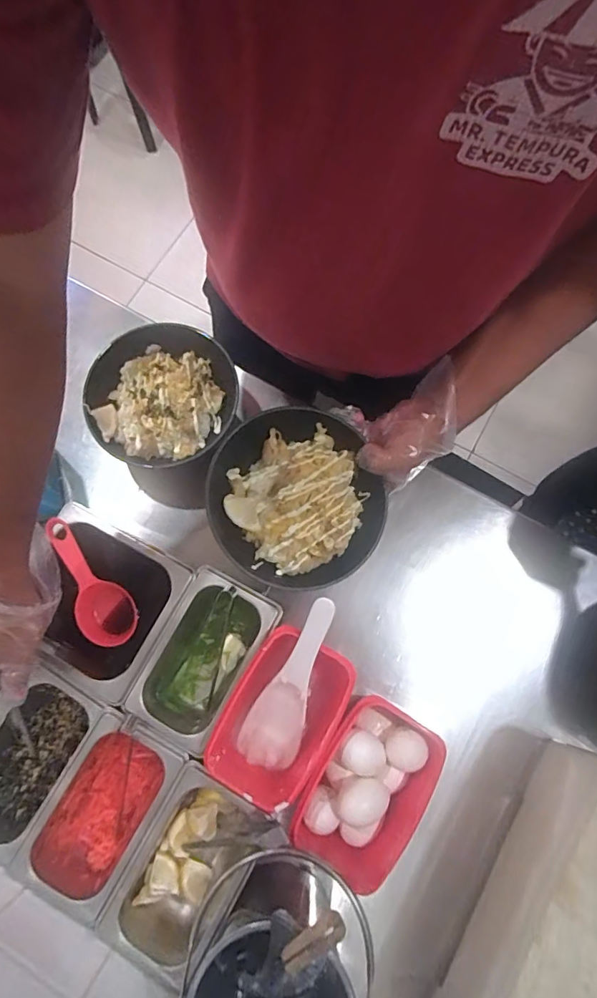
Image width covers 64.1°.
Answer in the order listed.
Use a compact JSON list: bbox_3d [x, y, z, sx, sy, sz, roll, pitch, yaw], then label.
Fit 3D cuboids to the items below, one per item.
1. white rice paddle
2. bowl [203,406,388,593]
[{"bbox_3d":[-0.006,0.191,0.493,0.062,0.024,0.206,23,108,7],"label":"white rice paddle"},{"bbox_3d":[-0.001,-0.003,0.495,0.178,0.047,0.180,21,78,7],"label":"bowl"}]

